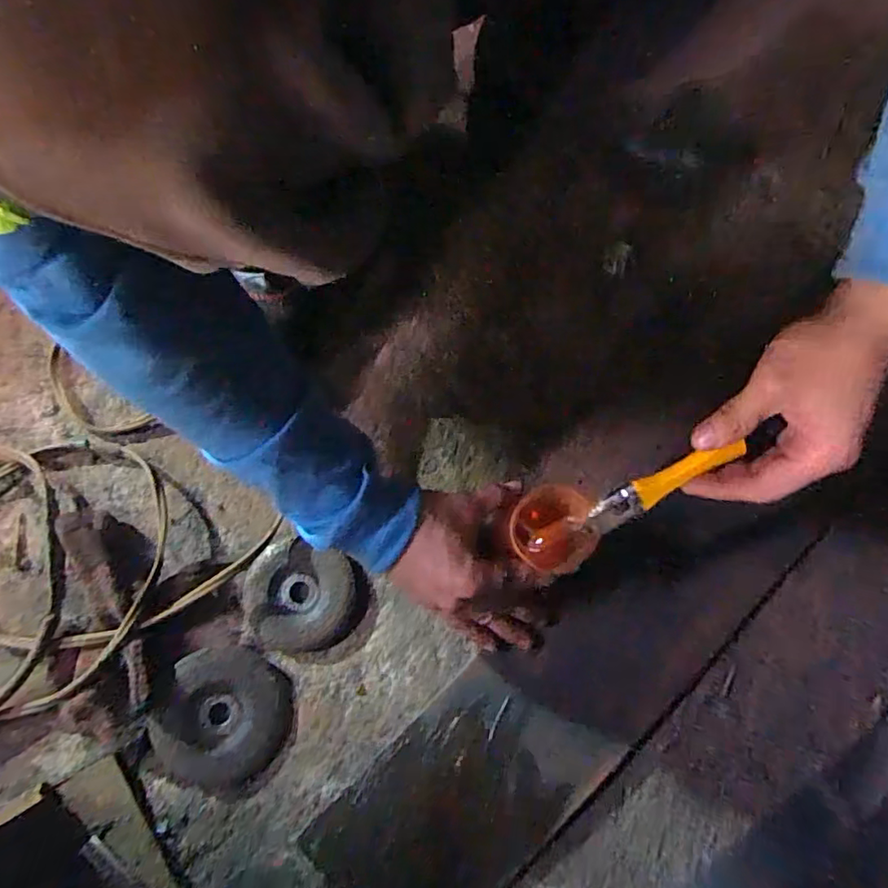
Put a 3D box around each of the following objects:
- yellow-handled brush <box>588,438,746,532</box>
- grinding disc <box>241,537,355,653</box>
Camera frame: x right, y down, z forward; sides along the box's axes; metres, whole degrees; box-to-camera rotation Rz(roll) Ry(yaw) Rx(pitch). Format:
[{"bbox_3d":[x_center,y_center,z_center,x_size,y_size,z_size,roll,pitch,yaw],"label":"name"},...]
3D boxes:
[{"bbox_3d":[0.135,0.023,0.351,0.098,0.008,0.018,-28,77,1],"label":"yellow-handled brush"},{"bbox_3d":[-0.115,0.119,0.447,0.082,0.010,0.080,0,76,0],"label":"grinding disc"}]

